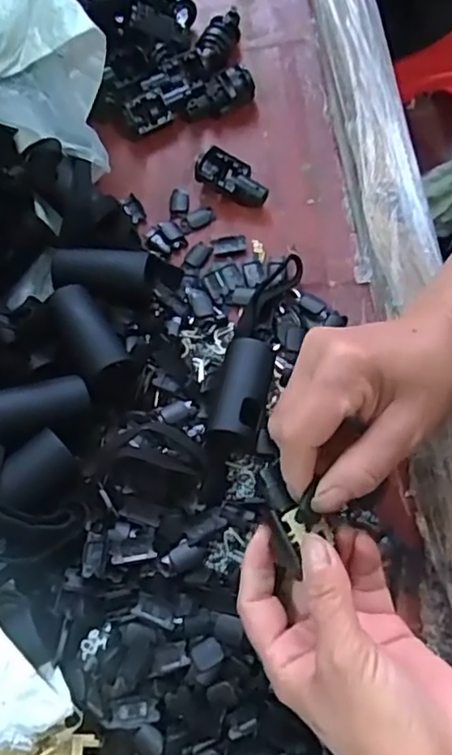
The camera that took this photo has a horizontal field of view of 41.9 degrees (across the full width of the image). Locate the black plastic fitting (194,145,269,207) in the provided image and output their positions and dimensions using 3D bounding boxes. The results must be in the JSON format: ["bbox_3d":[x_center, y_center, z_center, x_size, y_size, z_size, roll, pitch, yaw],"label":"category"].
[{"bbox_3d":[0.004,-0.140,0.421,0.056,0.018,0.026,36,74,15],"label":"black plastic fitting"}]

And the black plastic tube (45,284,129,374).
[{"bbox_3d":[-0.085,-0.026,0.364,0.028,0.027,0.059,-32,72,-8],"label":"black plastic tube"}]

